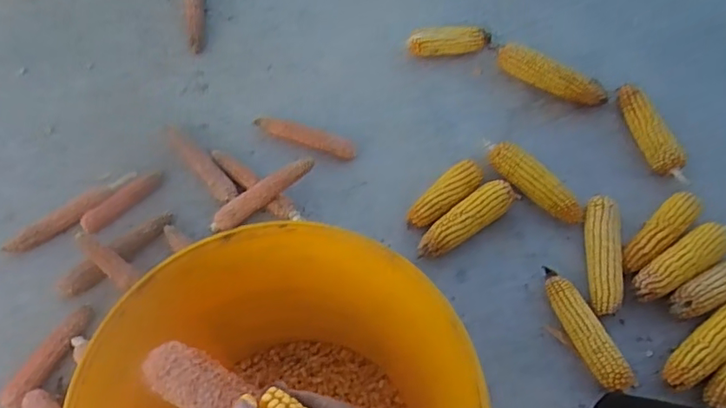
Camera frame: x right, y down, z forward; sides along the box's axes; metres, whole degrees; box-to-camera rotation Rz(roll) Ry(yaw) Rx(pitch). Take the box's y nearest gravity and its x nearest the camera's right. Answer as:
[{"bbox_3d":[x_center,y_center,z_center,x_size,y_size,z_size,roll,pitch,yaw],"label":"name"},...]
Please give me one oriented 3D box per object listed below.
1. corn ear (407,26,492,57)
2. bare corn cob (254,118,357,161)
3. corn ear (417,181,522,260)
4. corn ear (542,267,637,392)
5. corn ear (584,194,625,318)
[{"bbox_3d":[0.156,-0.296,1.025,0.145,0.037,0.048,-7,62,-7],"label":"corn ear"},{"bbox_3d":[-0.094,-0.109,0.915,0.173,0.023,0.030,20,62,7],"label":"bare corn cob"},{"bbox_3d":[0.156,0.021,0.838,0.176,0.055,0.052,-35,68,-20],"label":"corn ear"},{"bbox_3d":[0.297,0.165,0.758,0.047,0.042,0.174,-18,64,-13],"label":"corn ear"},{"bbox_3d":[0.344,0.073,0.810,0.047,0.046,0.176,6,61,0],"label":"corn ear"}]

